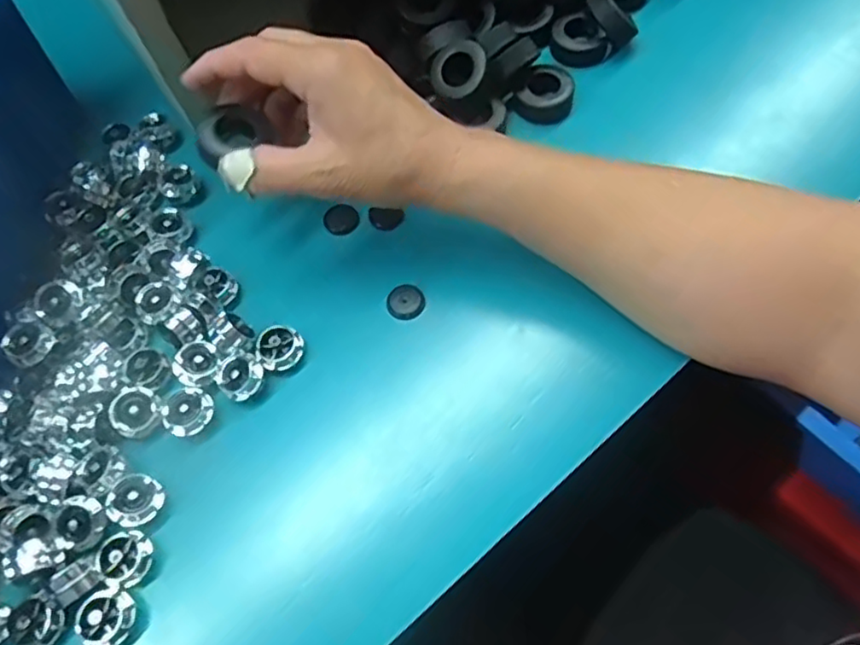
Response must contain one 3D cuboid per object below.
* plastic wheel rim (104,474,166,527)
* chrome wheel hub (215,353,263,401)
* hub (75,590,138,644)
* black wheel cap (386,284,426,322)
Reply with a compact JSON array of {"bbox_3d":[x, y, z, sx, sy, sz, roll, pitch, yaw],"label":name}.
[{"bbox_3d":[-0.144,0.087,0.316,0.023,0.012,0.024,-1,66,2],"label":"plastic wheel rim"},{"bbox_3d":[-0.100,0.028,0.341,0.023,0.010,0.022,-1,66,2],"label":"chrome wheel hub"},{"bbox_3d":[-0.146,0.133,0.293,0.021,0.011,0.022,-1,66,2],"label":"hub"},{"bbox_3d":[-0.014,-0.012,0.366,0.021,0.004,0.022,-1,66,2],"label":"black wheel cap"}]

